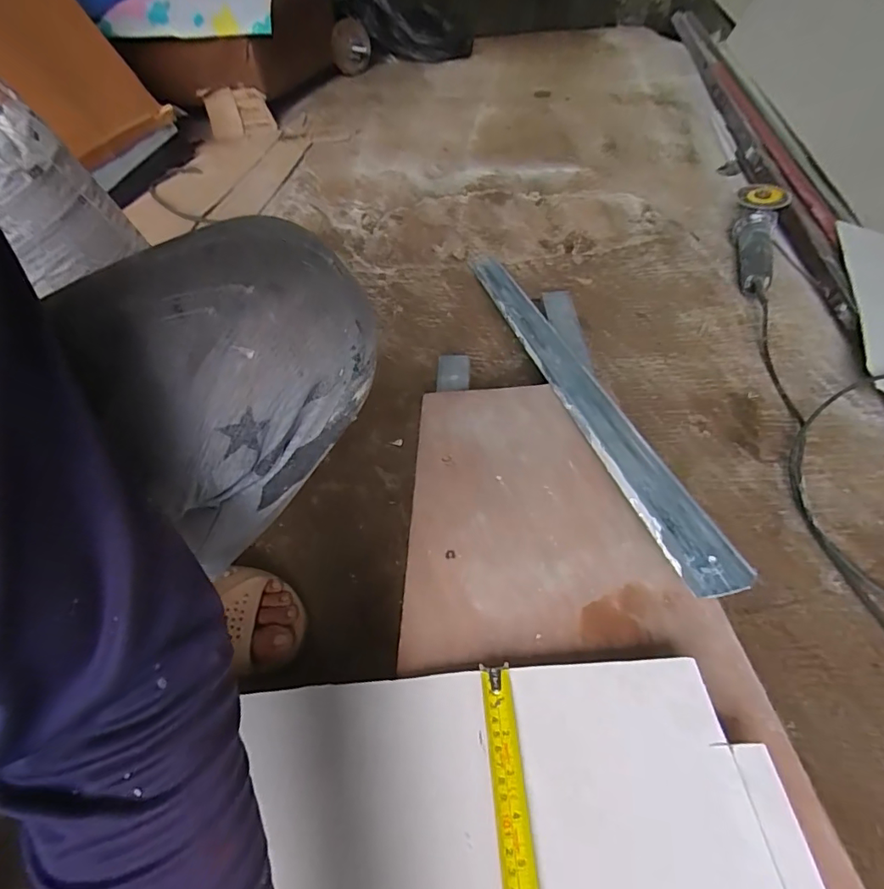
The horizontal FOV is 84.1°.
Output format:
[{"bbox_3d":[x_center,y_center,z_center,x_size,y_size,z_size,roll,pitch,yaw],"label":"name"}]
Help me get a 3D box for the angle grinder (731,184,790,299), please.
[{"bbox_3d":[0.606,-0.399,0.949,0.086,0.104,0.292,15,49,21],"label":"angle grinder"}]

